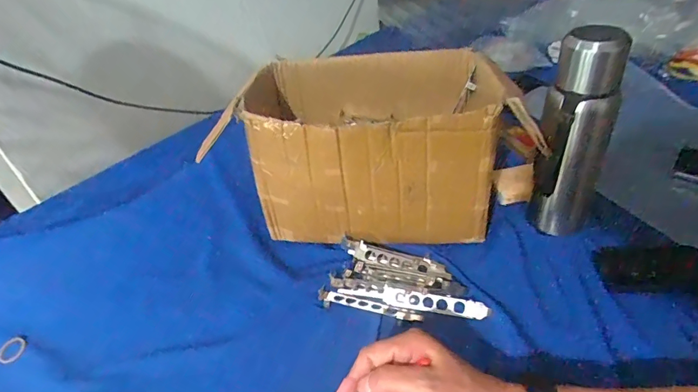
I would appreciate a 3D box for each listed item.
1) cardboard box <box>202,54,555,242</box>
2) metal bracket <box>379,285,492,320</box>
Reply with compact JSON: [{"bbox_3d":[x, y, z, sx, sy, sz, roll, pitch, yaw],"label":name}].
[{"bbox_3d":[0.035,-0.064,0.584,0.348,0.203,0.222,0,38,10],"label":"cardboard box"},{"bbox_3d":[0.097,0.121,0.480,0.119,0.006,0.022,6,64,14],"label":"metal bracket"}]

